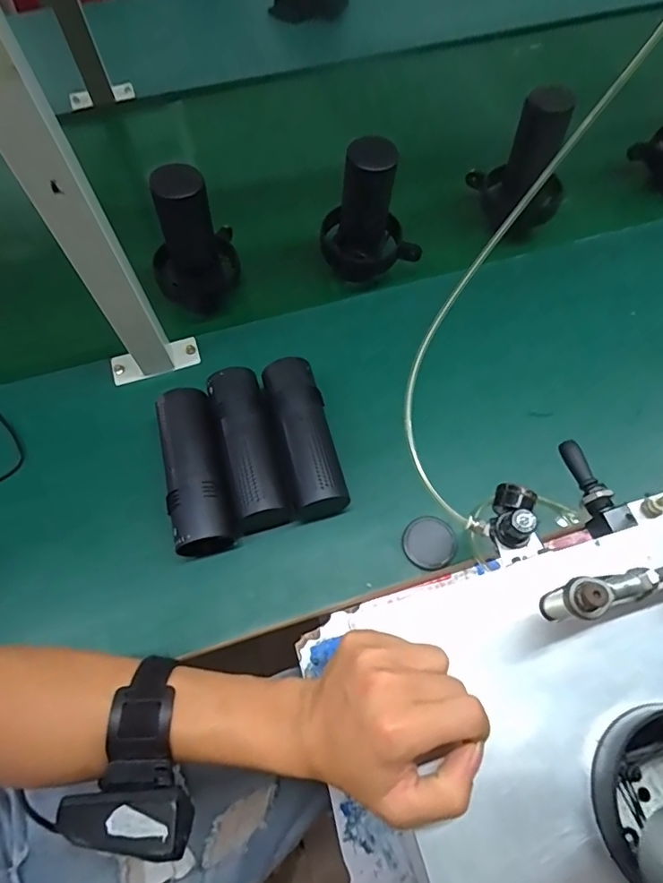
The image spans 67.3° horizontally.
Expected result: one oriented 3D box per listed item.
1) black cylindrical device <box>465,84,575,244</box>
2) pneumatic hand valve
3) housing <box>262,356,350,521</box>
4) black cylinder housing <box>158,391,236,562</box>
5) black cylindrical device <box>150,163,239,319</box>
[{"bbox_3d":[0.240,-0.350,0.614,0.081,0.147,0.100,-15,66,-6],"label":"black cylindrical device"},{"bbox_3d":[0.220,0.039,0.423,0.029,0.020,0.088,-9,50,-3],"label":"pneumatic hand valve"},{"bbox_3d":[-0.031,-0.010,0.514,0.057,0.067,0.170,-14,65,-6],"label":"housing"},{"bbox_3d":[-0.139,0.030,0.504,0.058,0.064,0.167,-15,66,-6],"label":"black cylinder housing"},{"bbox_3d":[-0.160,-0.227,0.562,0.093,0.156,0.081,-15,66,-6],"label":"black cylindrical device"}]

